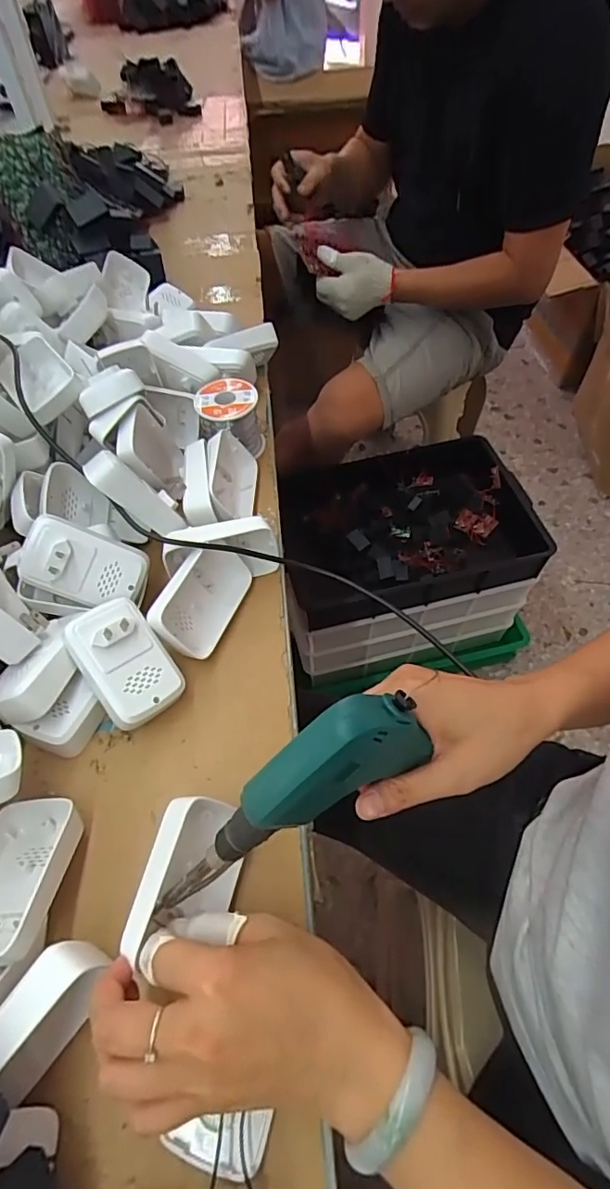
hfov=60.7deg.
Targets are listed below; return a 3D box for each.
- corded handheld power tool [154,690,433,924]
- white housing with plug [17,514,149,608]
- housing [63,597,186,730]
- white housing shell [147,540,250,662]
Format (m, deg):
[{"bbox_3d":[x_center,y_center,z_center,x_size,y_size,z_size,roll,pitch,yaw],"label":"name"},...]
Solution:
[{"bbox_3d":[-0.018,0.115,0.282,0.177,0.041,0.033,-42,59,13],"label":"corded handheld power tool"},{"bbox_3d":[-0.178,-0.023,0.422,0.090,0.025,0.058,19,93,-21],"label":"white housing with plug"},{"bbox_3d":[-0.134,0.050,0.390,0.059,0.024,0.090,-35,89,-33],"label":"housing"},{"bbox_3d":[-0.086,0.002,0.438,0.061,0.026,0.097,37,60,-17],"label":"white housing shell"}]

